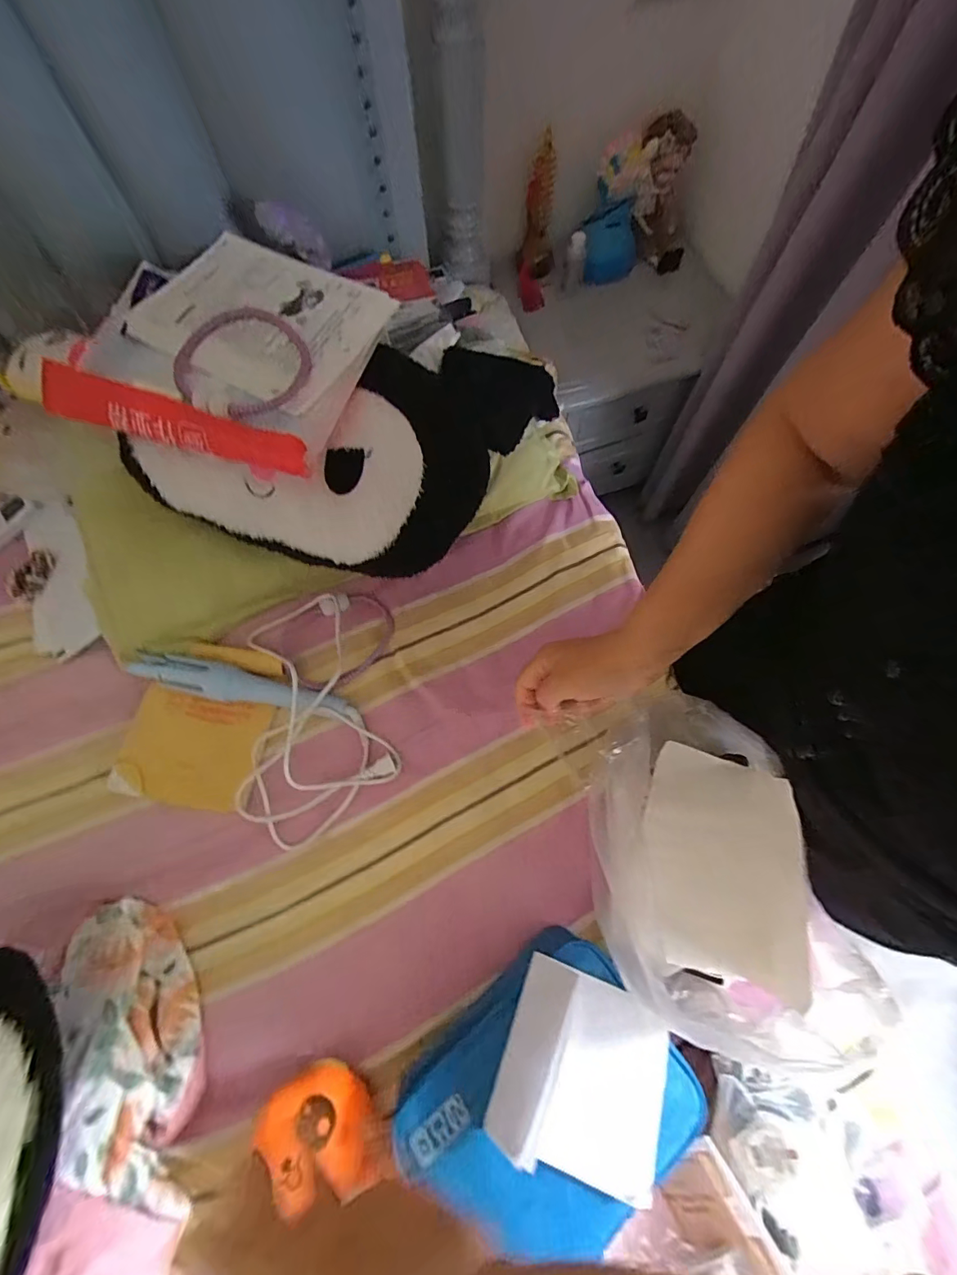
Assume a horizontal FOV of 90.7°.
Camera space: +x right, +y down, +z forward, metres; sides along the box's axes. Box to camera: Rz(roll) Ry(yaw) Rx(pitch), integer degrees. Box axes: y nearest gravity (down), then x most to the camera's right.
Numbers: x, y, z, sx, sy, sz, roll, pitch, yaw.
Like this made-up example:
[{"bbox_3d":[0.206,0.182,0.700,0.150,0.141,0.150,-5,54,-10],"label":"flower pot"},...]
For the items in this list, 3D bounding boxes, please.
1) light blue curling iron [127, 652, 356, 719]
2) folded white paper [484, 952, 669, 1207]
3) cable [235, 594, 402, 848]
[{"bbox_3d":[-0.324,0.068,0.652,0.310,0.038,0.052,13,72,3],"label":"light blue curling iron"},{"bbox_3d":[0.100,0.409,0.447,0.154,0.032,0.145,32,54,-4],"label":"folded white paper"},{"bbox_3d":[-0.236,0.100,0.645,0.215,0.042,0.318,-21,73,-8],"label":"cable"}]

